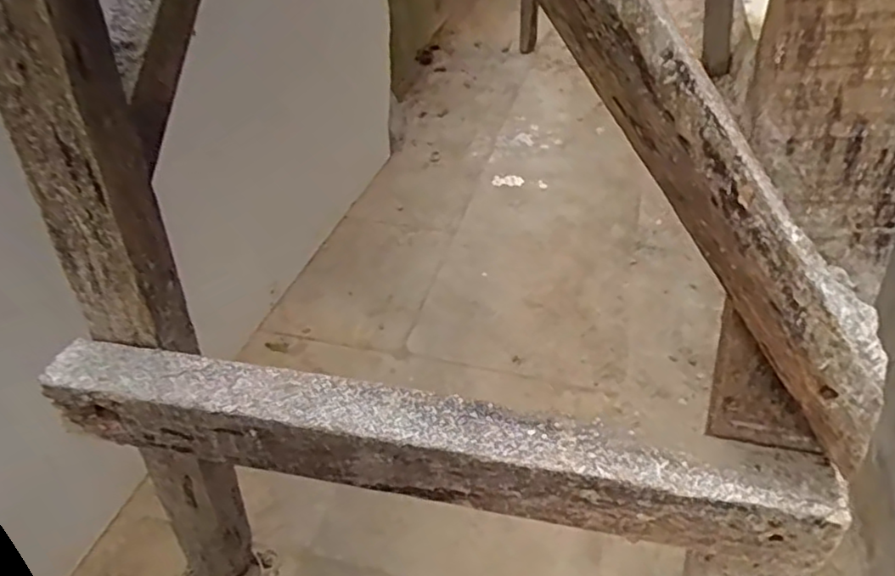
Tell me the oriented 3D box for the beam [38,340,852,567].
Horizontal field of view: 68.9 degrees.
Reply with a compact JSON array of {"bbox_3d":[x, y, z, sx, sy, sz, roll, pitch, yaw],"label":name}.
[{"bbox_3d":[-0.024,0.102,0.418,0.484,0.066,0.042,7,41,12],"label":"beam"}]

